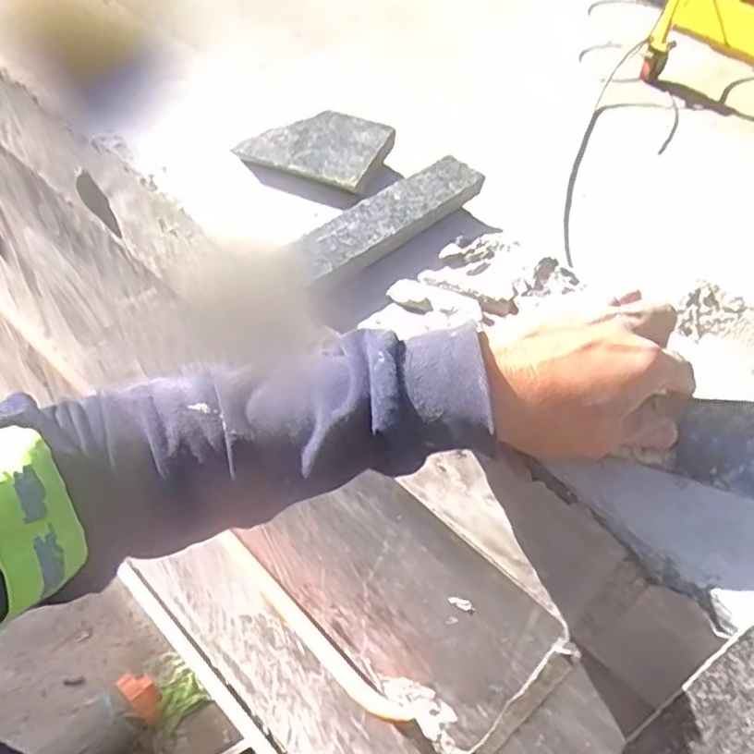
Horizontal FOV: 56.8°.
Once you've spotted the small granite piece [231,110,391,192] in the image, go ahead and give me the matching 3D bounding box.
[{"bbox_3d":[-0.043,-0.181,0.531,0.097,0.015,0.090,21,50,12],"label":"small granite piece"}]

